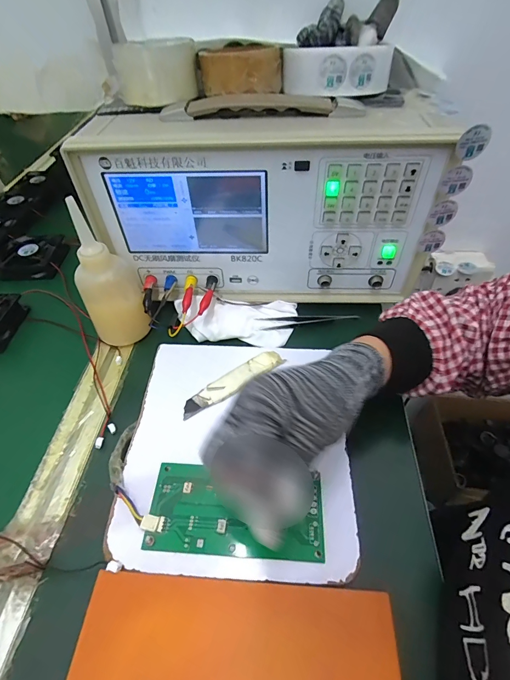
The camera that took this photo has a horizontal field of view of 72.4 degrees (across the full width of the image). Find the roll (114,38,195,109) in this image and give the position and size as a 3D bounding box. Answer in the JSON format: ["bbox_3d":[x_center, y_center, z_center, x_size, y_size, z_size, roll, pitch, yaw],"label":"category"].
[{"bbox_3d":[-0.100,-0.279,0.357,0.080,0.042,0.086,-13,50,-7],"label":"roll"}]

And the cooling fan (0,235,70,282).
[{"bbox_3d":[-0.324,-0.125,0.515,0.081,0.026,0.086,-2,50,3],"label":"cooling fan"}]

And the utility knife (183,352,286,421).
[{"bbox_3d":[-0.021,0.042,0.352,0.114,0.007,0.024,-30,54,-20],"label":"utility knife"}]

